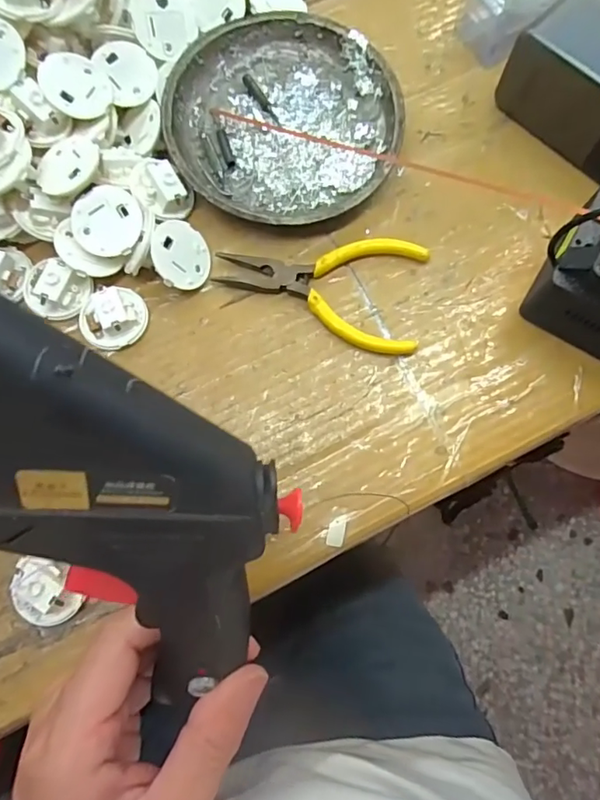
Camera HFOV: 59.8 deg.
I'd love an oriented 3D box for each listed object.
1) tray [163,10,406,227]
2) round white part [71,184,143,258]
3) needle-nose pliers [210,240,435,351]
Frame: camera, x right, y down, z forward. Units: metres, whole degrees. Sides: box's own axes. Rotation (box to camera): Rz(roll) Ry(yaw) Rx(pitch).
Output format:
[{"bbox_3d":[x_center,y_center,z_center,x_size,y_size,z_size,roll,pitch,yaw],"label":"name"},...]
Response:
[{"bbox_3d":[-0.009,-0.174,0.323,0.137,0.020,0.140,0,76,0],"label":"tray"},{"bbox_3d":[-0.109,-0.102,0.295,0.037,0.011,0.037,0,76,0],"label":"round white part"},{"bbox_3d":[0.011,-0.067,0.307,0.120,0.008,0.069,8,76,2],"label":"needle-nose pliers"}]

